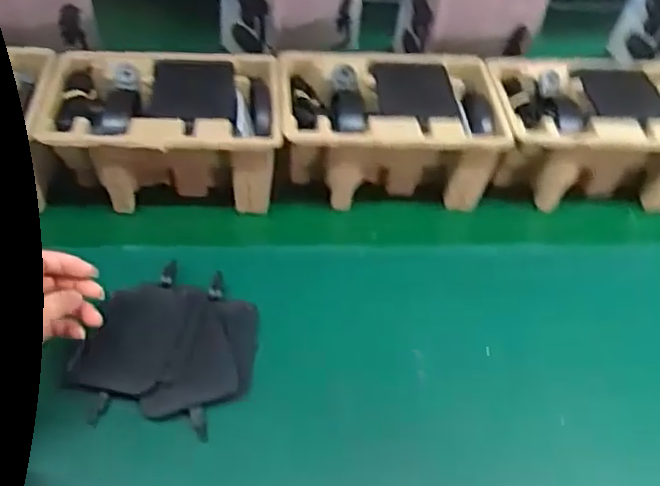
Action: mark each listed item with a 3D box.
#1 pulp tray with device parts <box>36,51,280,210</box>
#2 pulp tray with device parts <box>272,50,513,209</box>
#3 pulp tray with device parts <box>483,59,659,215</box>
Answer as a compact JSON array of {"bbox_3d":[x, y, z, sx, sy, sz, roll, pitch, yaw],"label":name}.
[{"bbox_3d":[-0.165,-0.115,0.697,0.219,0.104,0.151,1,47,-6],"label":"pulp tray with device parts"},{"bbox_3d":[0.056,-0.117,0.716,0.221,0.107,0.148,0,47,-8],"label":"pulp tray with device parts"},{"bbox_3d":[0.282,-0.114,0.737,0.223,0.114,0.148,-1,47,-8],"label":"pulp tray with device parts"}]

